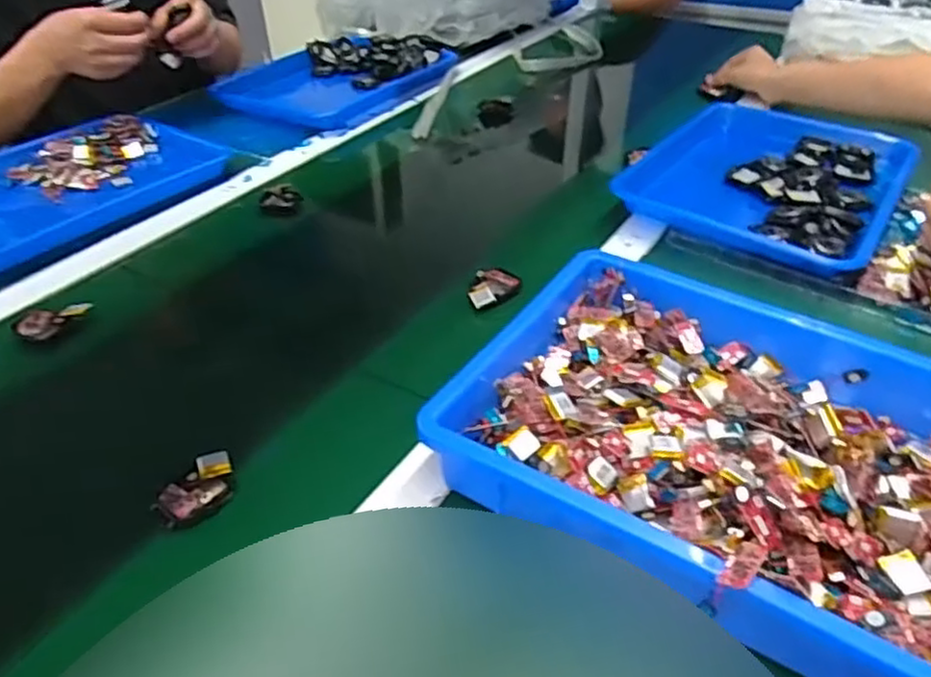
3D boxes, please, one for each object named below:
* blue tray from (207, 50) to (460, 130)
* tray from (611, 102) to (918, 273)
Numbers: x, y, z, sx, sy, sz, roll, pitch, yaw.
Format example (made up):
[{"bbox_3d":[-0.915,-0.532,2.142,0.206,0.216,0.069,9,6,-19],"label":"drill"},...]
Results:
[{"bbox_3d":[-0.202,-0.405,1.084,0.262,0.038,0.310,23,41,28],"label":"blue tray"},{"bbox_3d":[0.341,-0.180,0.764,0.243,0.032,0.325,24,42,29],"label":"tray"}]

